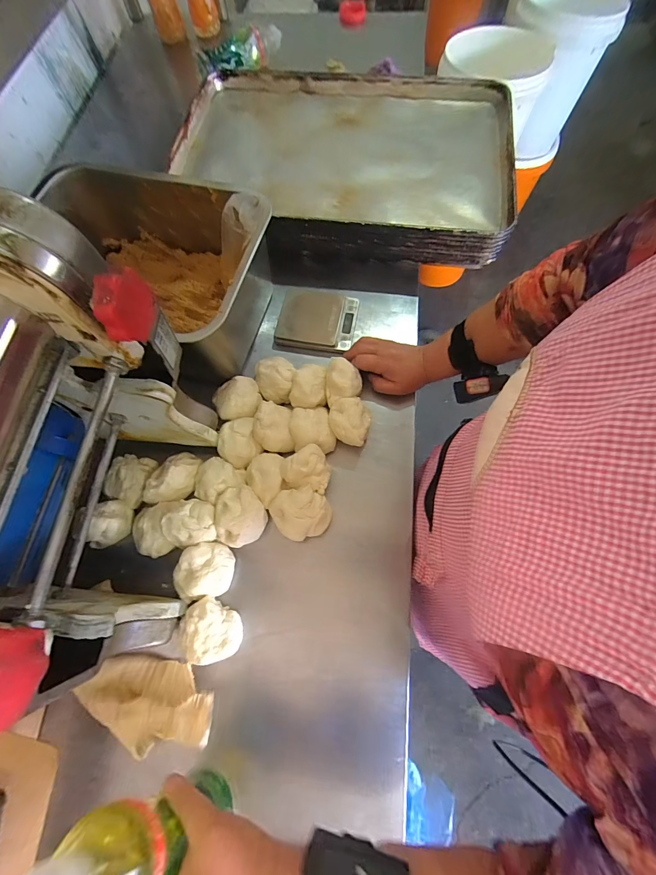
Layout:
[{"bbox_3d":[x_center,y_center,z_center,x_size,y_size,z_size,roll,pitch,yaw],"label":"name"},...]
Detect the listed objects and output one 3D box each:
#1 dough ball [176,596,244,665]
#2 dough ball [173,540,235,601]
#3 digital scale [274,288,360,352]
[{"bbox_3d":[-0.140,0.230,0.409,0.068,0.035,0.062,-1,70,2],"label":"dough ball"},{"bbox_3d":[-0.153,0.163,0.428,0.067,0.041,0.060,-15,70,-3],"label":"dough ball"},{"bbox_3d":[-0.016,-0.197,0.575,0.122,0.021,0.108,8,70,6],"label":"digital scale"}]

